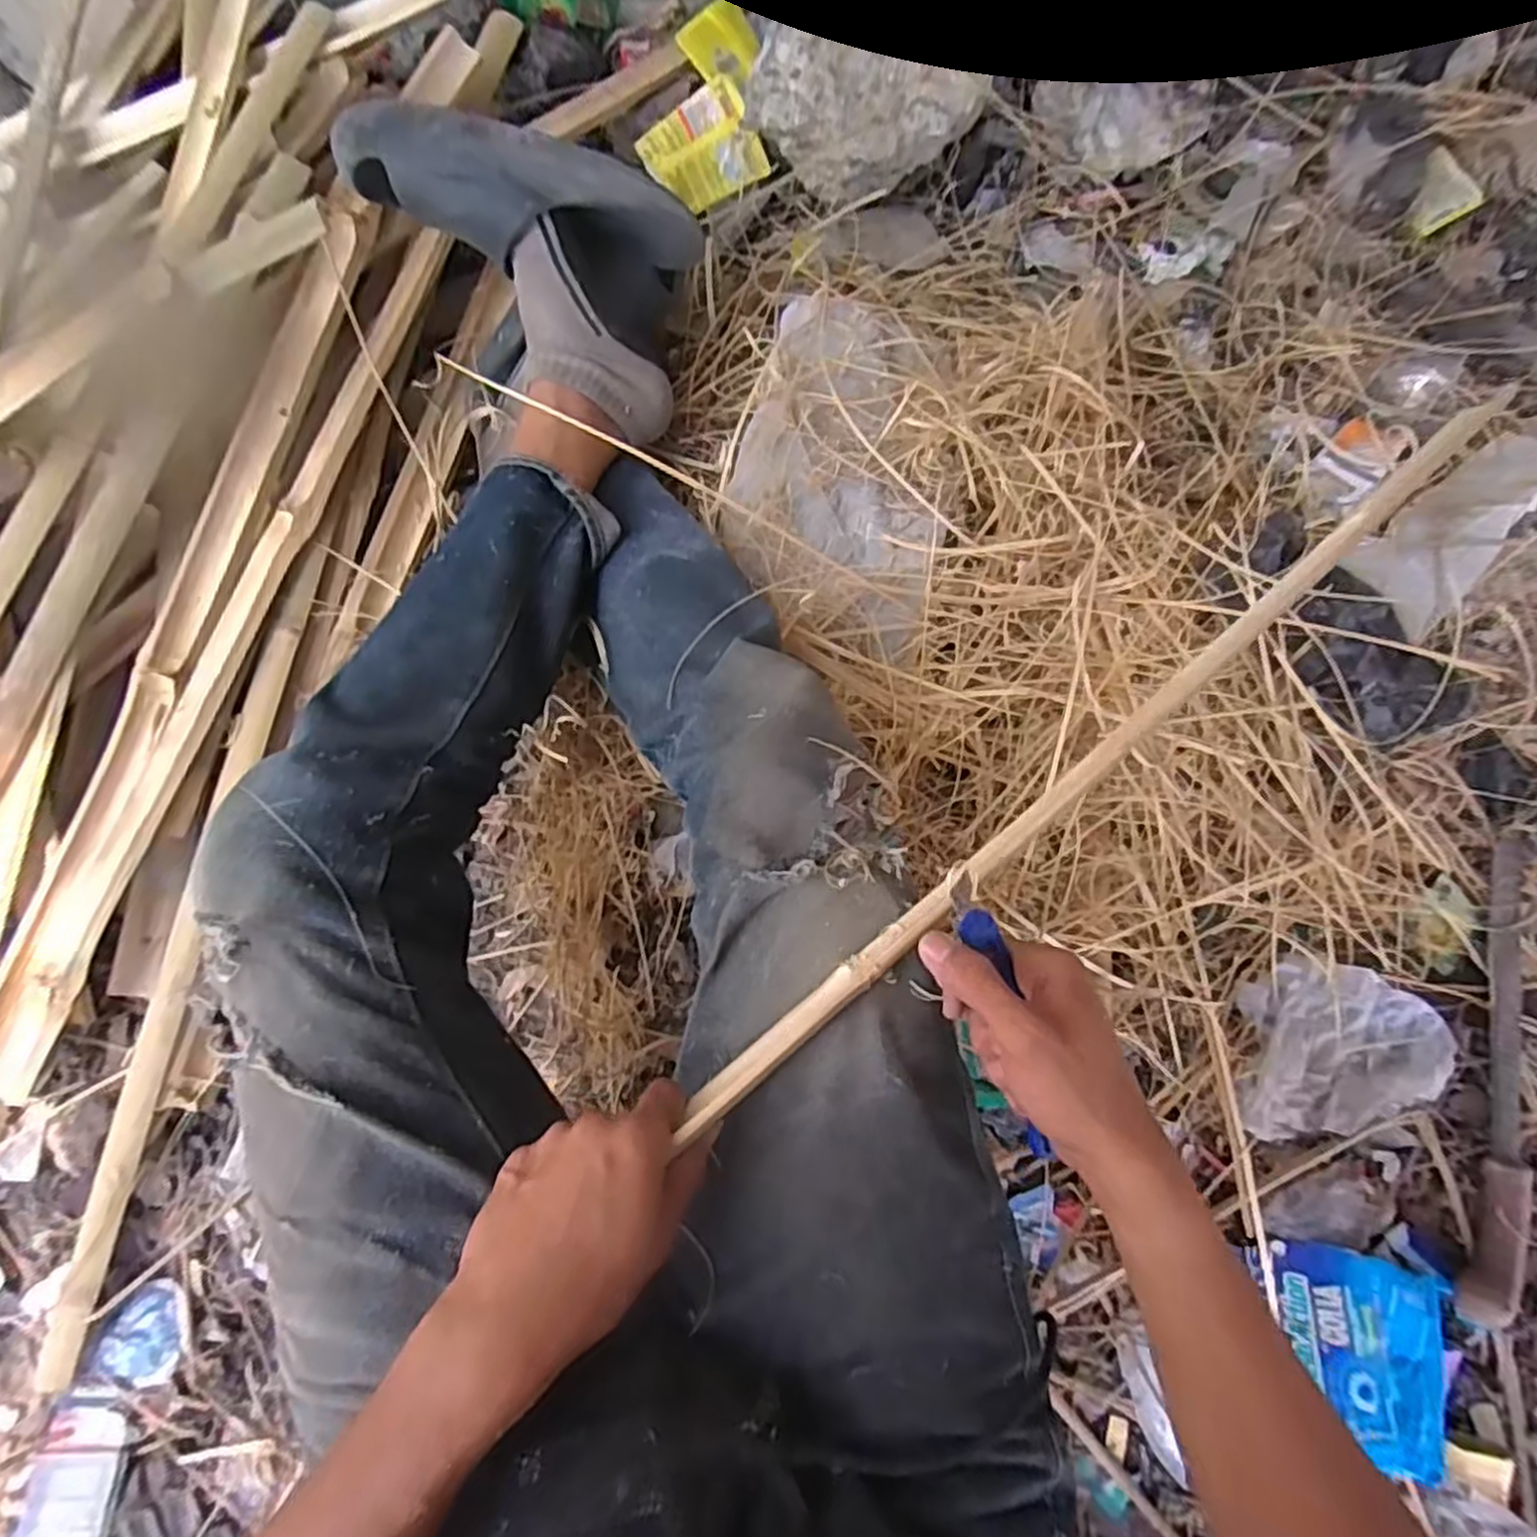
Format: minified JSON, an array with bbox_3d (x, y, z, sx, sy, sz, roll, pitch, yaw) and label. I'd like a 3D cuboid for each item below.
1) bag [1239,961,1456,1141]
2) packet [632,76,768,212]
[{"bbox_3d":[0.502,0.248,0.637,0.170,0.031,0.146,9,77,1],"label":"bag"},{"bbox_3d":[-0.072,-0.675,0.818,0.118,0.017,0.103,-33,103,4],"label":"packet"}]

